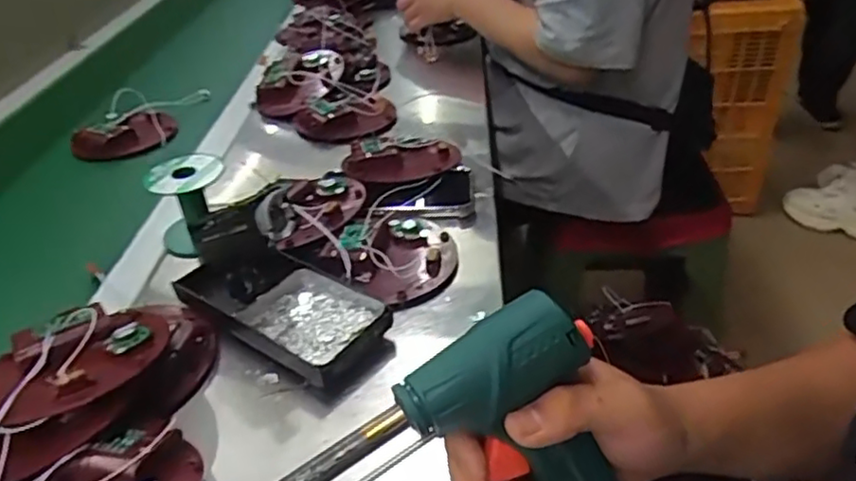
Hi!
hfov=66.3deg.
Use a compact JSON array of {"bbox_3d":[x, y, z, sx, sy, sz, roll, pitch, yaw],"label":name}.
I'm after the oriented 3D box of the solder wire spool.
[{"bbox_3d":[-0.216,-0.036,0.600,0.070,0.067,0.066,-26,41,-28],"label":"solder wire spool"}]

